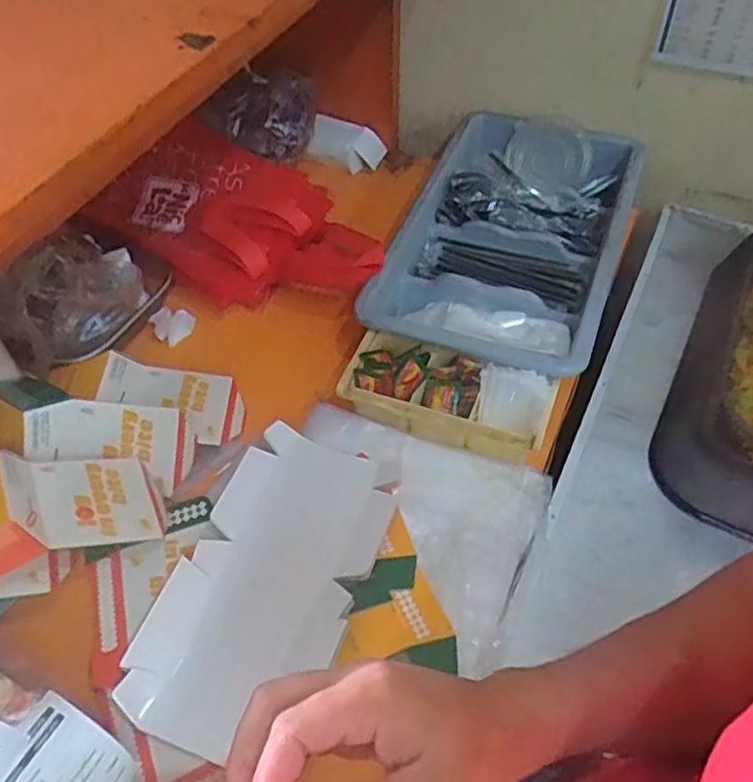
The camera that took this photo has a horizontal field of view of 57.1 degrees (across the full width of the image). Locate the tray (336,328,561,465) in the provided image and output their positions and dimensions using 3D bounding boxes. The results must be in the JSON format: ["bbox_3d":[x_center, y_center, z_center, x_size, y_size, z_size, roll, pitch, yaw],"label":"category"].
[{"bbox_3d":[0.081,0.004,0.806,0.236,0.054,0.100,19,54,16],"label":"tray"}]

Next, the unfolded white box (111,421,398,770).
[{"bbox_3d":[-0.103,0.179,0.677,0.168,0.019,0.322,17,53,14],"label":"unfolded white box"}]

